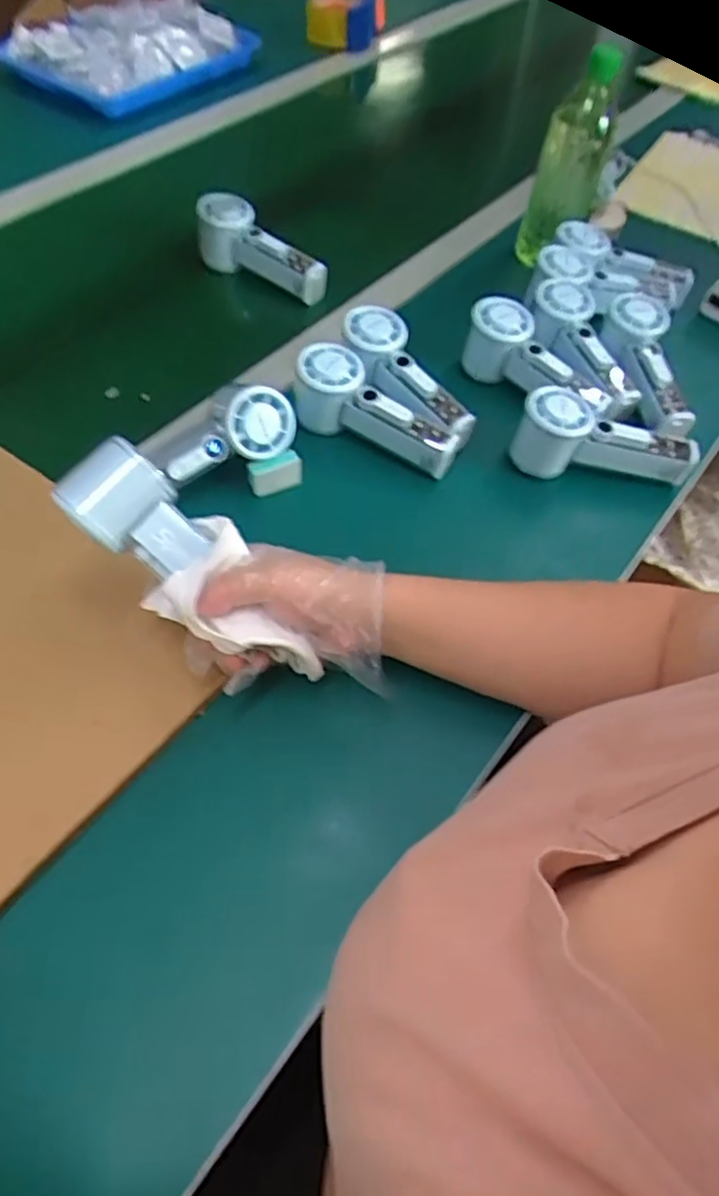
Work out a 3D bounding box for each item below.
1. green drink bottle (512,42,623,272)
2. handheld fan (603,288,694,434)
[{"bbox_3d":[0.225,-0.461,0.743,0.065,0.186,0.062,19,57,10],"label":"green drink bottle"},{"bbox_3d":[0.274,-0.219,0.674,0.056,0.062,0.156,2,55,-2],"label":"handheld fan"}]

